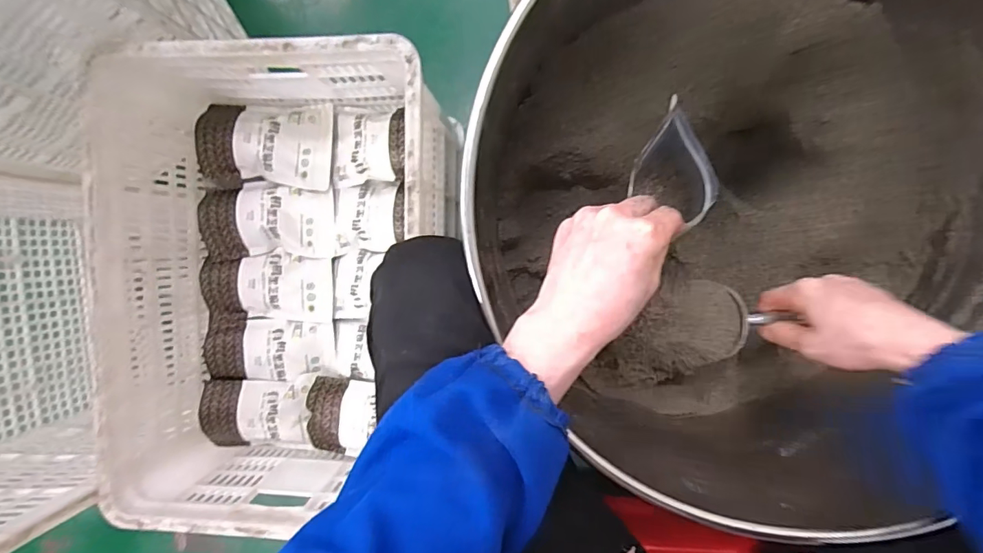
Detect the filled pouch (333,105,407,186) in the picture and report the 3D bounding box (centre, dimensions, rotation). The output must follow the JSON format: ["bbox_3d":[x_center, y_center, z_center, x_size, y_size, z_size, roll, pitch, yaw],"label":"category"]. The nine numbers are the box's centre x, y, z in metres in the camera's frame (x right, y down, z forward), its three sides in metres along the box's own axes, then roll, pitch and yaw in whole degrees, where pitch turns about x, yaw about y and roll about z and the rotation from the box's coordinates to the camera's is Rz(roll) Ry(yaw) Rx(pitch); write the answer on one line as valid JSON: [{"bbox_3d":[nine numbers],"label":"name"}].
[{"bbox_3d":[-0.190,-0.200,0.751,0.122,0.031,0.123,5,94,6],"label":"filled pouch"}]

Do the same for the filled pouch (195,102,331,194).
[{"bbox_3d":[-0.362,-0.210,0.777,0.215,0.042,0.131,4,94,6],"label":"filled pouch"}]

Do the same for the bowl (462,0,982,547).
[{"bbox_3d":[0.247,-0.053,0.487,0.489,0.285,0.526,0,94,6],"label":"bowl"}]

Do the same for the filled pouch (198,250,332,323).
[{"bbox_3d":[-0.362,0.018,0.788,0.205,0.033,0.108,3,94,6],"label":"filled pouch"}]

